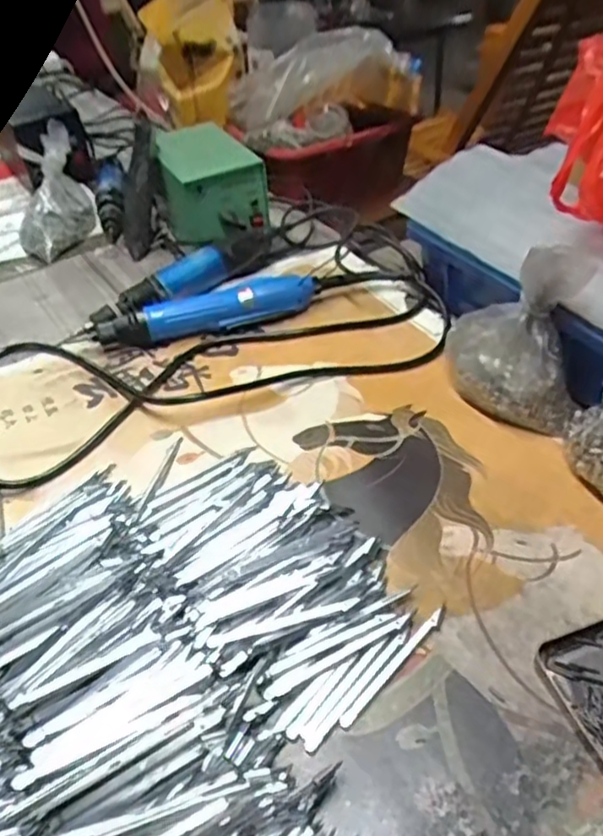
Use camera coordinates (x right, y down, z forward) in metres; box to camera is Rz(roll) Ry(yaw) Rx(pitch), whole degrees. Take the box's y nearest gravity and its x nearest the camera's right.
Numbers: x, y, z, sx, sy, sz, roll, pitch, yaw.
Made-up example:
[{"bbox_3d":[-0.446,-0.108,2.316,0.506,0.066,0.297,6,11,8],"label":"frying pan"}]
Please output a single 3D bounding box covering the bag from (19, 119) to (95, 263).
[{"bbox_3d":[-0.310,-0.274,0.830,0.097,0.126,0.094,-19,41,-15],"label":"bag"}]

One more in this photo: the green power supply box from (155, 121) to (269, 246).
[{"bbox_3d":[-0.114,-0.282,0.790,0.102,0.076,0.157,-20,41,-16],"label":"green power supply box"}]

